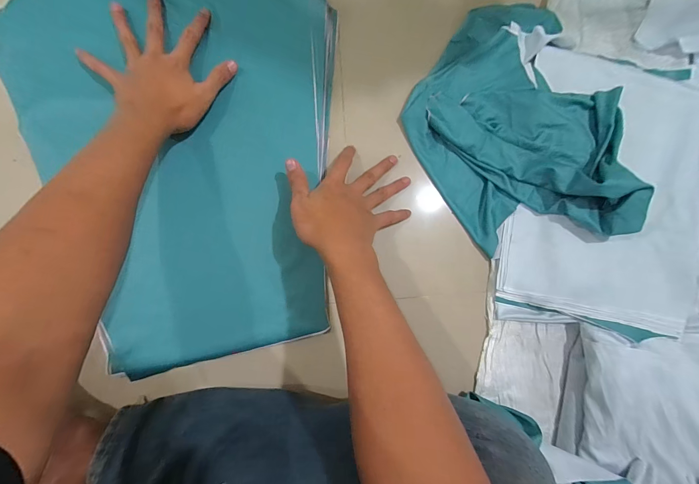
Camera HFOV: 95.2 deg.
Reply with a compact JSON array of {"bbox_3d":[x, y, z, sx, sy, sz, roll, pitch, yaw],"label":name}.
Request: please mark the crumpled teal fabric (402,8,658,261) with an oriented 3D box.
[{"bbox_3d":[0.259,-0.167,0.455,0.291,0.078,0.380,-31,91,-9],"label":"crumpled teal fabric"}]

